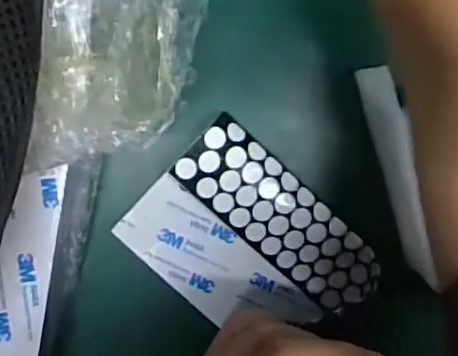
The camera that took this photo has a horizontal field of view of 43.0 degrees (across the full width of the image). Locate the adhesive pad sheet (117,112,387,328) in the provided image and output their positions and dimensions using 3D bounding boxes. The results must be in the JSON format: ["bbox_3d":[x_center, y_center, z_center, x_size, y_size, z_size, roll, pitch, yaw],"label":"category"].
[{"bbox_3d":[0.011,0.034,0.285,0.109,0.010,0.080,42,106,-10],"label":"adhesive pad sheet"}]

